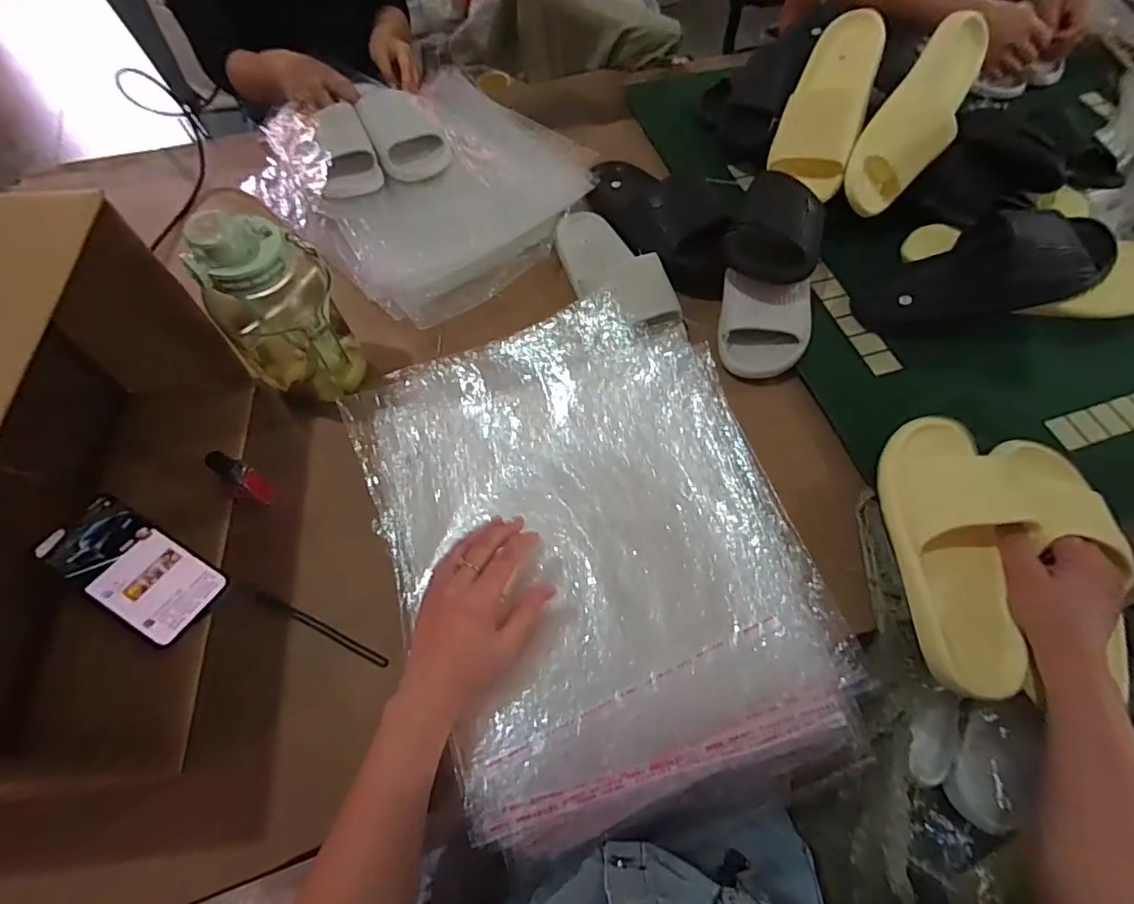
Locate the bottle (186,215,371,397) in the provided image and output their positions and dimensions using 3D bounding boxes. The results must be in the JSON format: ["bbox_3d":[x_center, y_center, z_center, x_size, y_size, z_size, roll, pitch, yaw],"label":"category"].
[{"bbox_3d":[-0.283,-0.137,0.516,0.096,0.204,0.082,-4,64,-1],"label":"bottle"}]

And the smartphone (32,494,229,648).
[{"bbox_3d":[-0.401,0.103,0.479,0.157,0.013,0.073,31,59,6],"label":"smartphone"}]

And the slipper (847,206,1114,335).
[{"bbox_3d":[0.487,-0.216,0.617,0.260,0.077,0.104,-13,62,20],"label":"slipper"}]

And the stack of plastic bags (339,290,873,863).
[{"bbox_3d":[0.027,0.075,0.504,0.373,0.041,0.485,-21,65,-9],"label":"stack of plastic bags"}]

